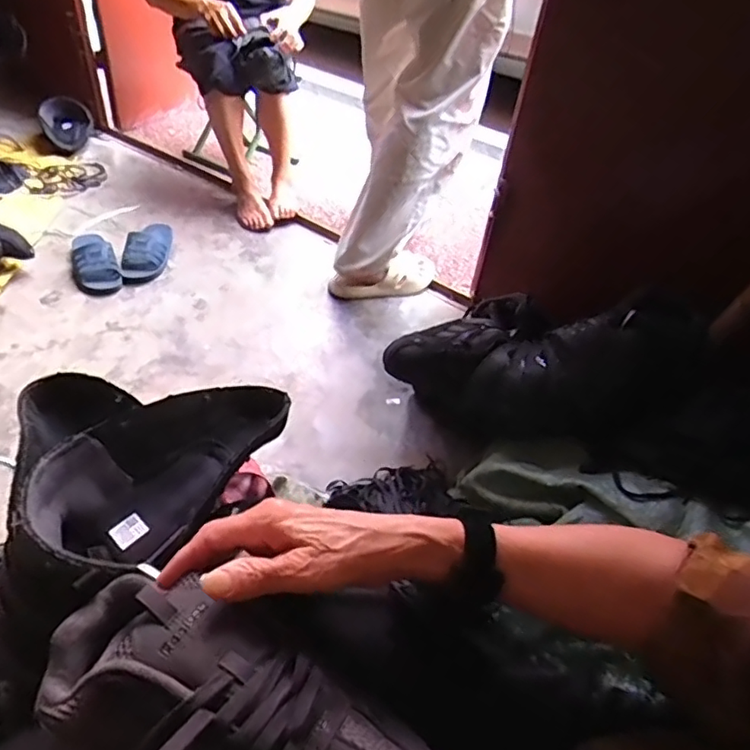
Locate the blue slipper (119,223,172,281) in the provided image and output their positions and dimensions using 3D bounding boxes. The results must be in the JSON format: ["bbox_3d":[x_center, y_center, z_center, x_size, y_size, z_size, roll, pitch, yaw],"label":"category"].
[{"bbox_3d":[-0.558,-0.309,1.455,0.095,0.064,0.207,2,43,-7],"label":"blue slipper"}]

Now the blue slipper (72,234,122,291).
[{"bbox_3d":[-0.673,-0.285,1.413,0.092,0.072,0.225,-17,48,-24],"label":"blue slipper"}]

